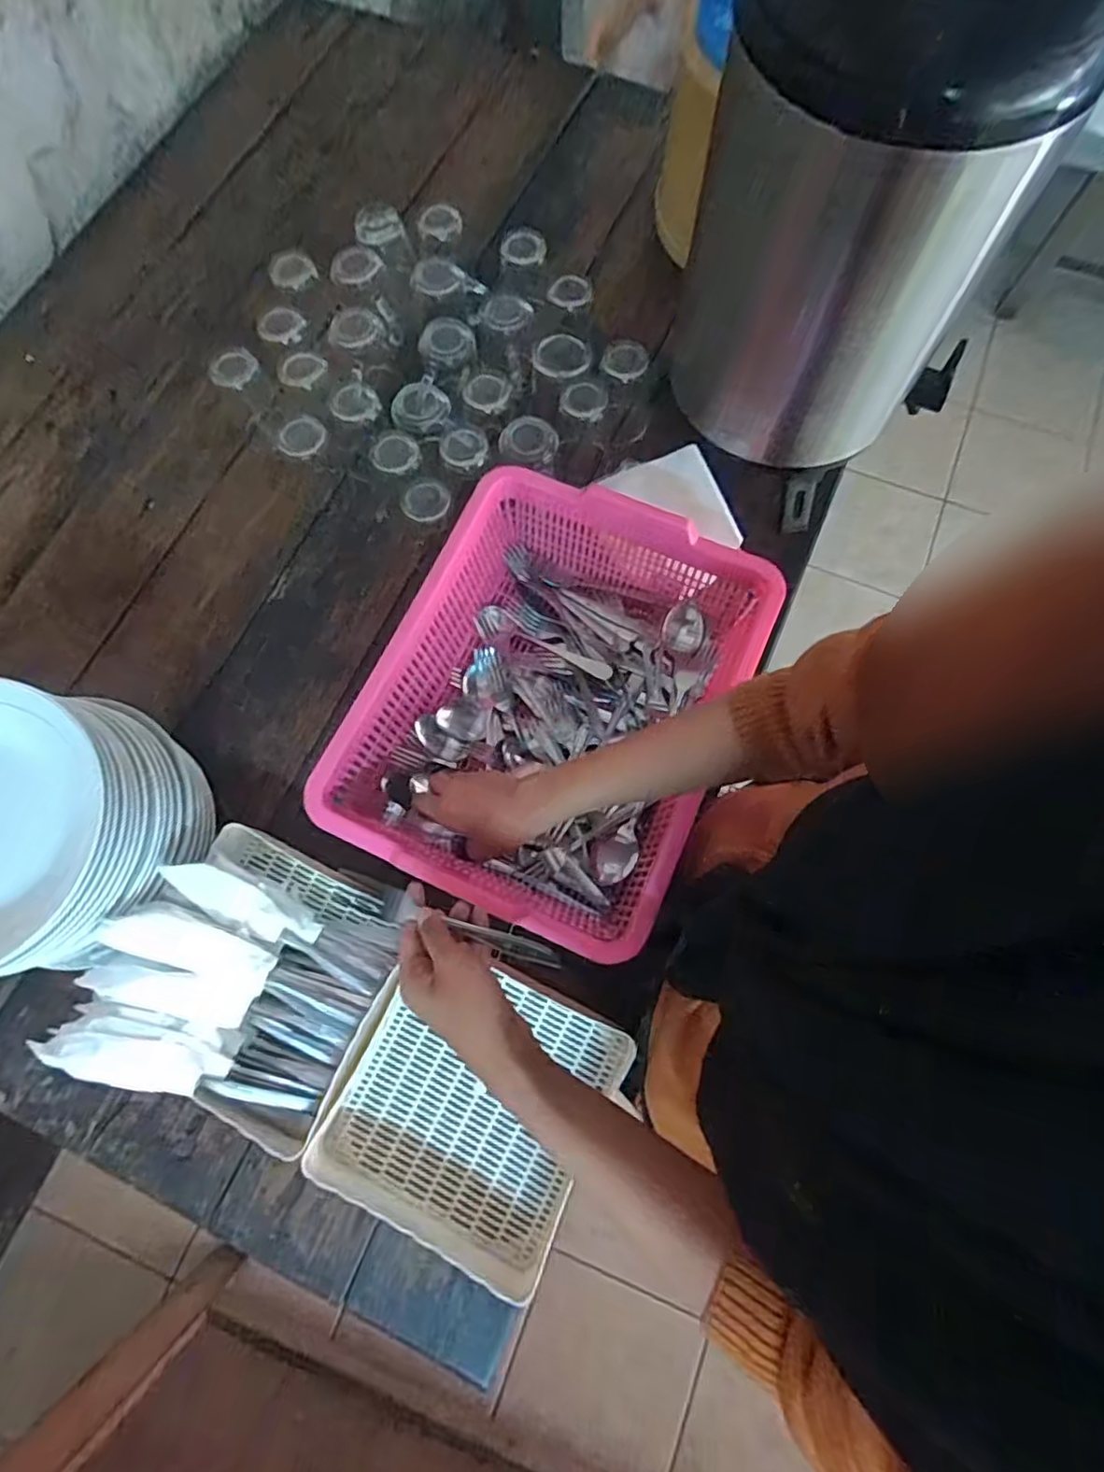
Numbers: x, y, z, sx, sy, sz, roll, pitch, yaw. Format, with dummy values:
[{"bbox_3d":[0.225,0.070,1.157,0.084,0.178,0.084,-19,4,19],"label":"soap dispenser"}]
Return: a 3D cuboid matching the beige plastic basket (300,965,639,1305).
[{"bbox_3d":[-0.071,0.319,0.568,0.209,0.090,0.215,25,75,8],"label":"beige plastic basket"}]

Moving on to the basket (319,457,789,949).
[{"bbox_3d":[-0.013,-0.036,0.615,0.333,0.114,0.381,25,75,8],"label":"basket"}]

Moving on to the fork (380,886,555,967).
[{"bbox_3d":[-0.057,0.140,0.463,0.134,0.011,0.021,21,74,-7],"label":"fork"}]

